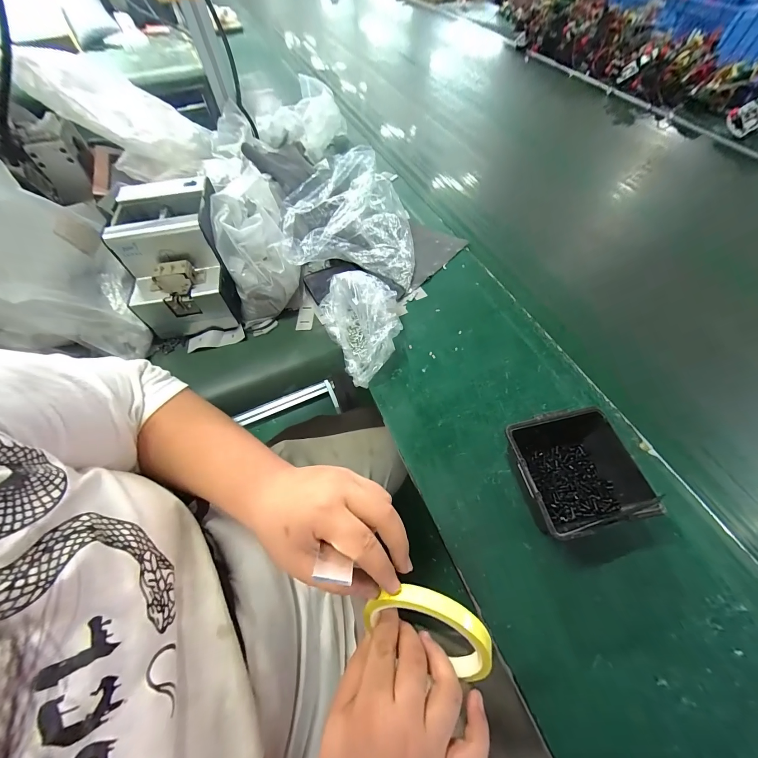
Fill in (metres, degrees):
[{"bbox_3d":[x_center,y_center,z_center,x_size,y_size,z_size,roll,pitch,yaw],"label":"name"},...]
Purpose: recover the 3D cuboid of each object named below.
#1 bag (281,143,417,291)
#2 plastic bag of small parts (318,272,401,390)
[{"bbox_3d":[-0.041,-0.269,0.544,0.202,0.149,0.214,-1,59,0],"label":"bag"},{"bbox_3d":[-0.020,-0.082,0.471,0.101,0.076,0.150,-24,61,-13],"label":"plastic bag of small parts"}]

